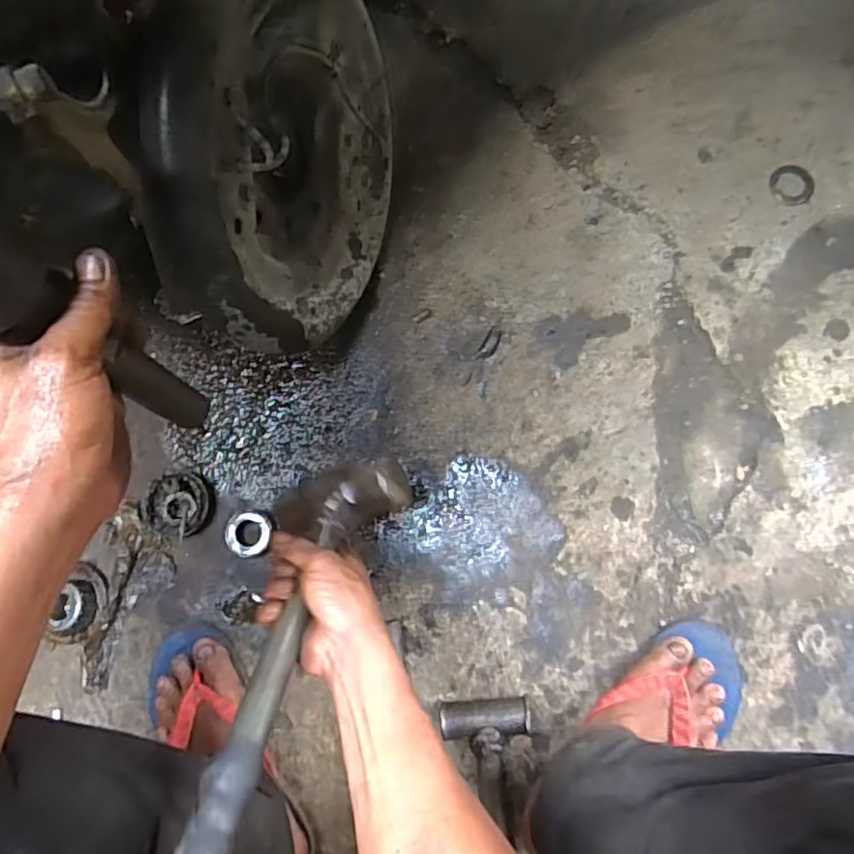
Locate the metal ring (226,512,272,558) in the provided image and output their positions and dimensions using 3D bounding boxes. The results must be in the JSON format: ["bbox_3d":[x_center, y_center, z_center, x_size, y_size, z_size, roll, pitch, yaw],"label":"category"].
[{"bbox_3d":[-0.194,0.118,0.660,0.046,0.023,0.046,-1,81,4],"label":"metal ring"}]

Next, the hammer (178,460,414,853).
[{"bbox_3d":[-0.106,0.152,0.445,0.112,0.064,0.330,13,43,5],"label":"hammer"}]

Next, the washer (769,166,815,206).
[{"bbox_3d":[0.415,-0.274,0.685,0.049,0.005,0.049,-1,81,4],"label":"washer"}]

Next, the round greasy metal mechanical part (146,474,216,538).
[{"bbox_3d":[-0.274,0.087,0.668,0.066,0.038,0.065,-1,81,4],"label":"round greasy metal mechanical part"}]

